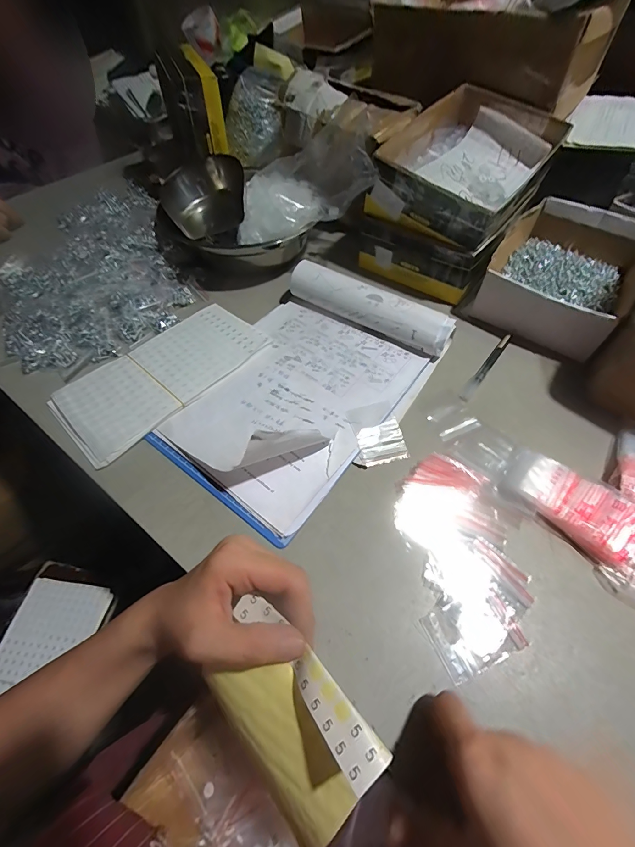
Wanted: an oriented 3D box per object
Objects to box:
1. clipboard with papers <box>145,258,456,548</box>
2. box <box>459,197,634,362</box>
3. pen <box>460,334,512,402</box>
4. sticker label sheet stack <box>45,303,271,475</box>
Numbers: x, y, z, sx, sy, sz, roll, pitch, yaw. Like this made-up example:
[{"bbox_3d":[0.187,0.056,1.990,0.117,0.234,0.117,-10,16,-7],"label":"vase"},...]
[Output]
[{"bbox_3d":[-0.017,-0.063,0.390,0.226,0.074,0.314,30,62,20],"label":"clipboard with papers"},{"bbox_3d":[0.342,-0.218,0.508,0.166,0.066,0.255,33,63,21],"label":"box"},{"bbox_3d":[0.208,-0.071,0.439,0.013,0.007,0.127,33,63,21],"label":"pen"},{"bbox_3d":[-0.186,-0.064,0.433,0.130,0.010,0.242,38,65,24],"label":"sticker label sheet stack"}]

